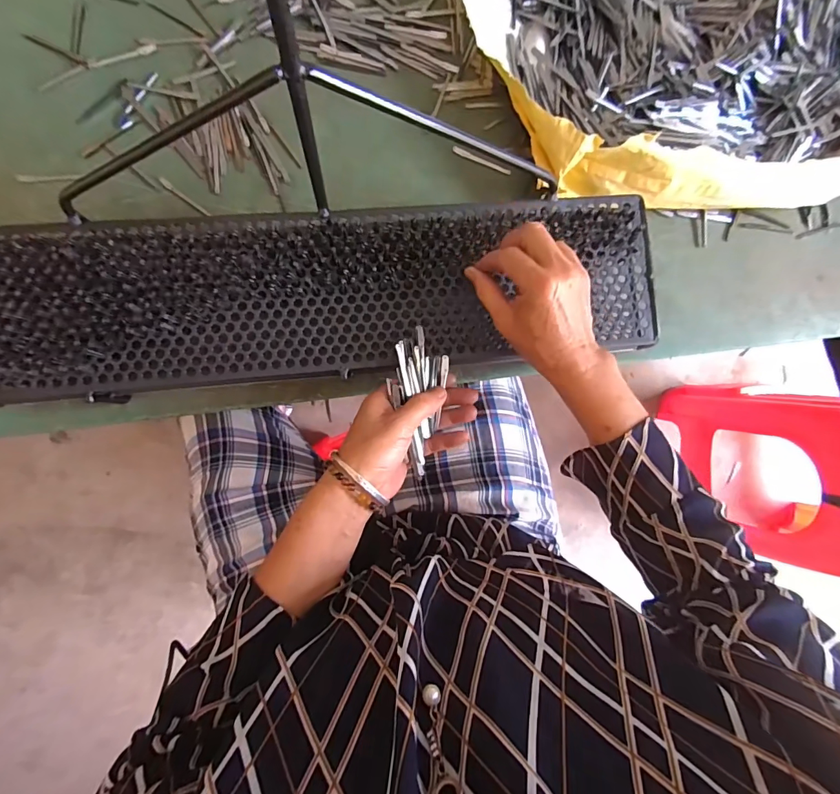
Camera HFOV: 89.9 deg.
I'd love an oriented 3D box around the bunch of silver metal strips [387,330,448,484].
[{"bbox_3d":[-0.001,0.004,0.364,0.051,0.020,0.125,0,87,-6],"label":"bunch of silver metal strips"}]

